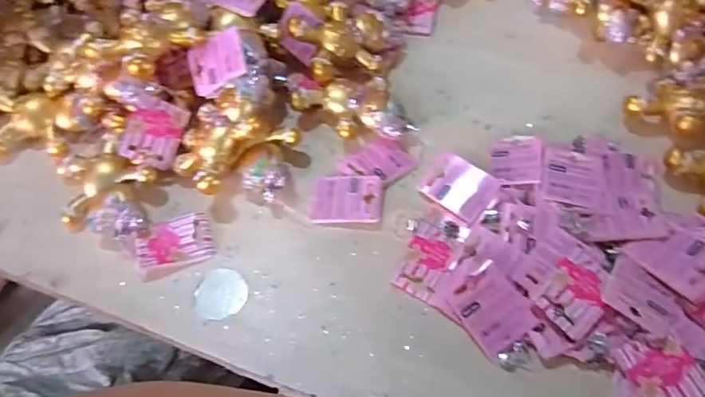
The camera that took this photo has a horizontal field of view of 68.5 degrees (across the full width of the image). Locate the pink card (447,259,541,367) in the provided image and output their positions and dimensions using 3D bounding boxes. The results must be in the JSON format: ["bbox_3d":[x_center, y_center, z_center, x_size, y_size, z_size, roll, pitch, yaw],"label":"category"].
[{"bbox_3d":[0.103,0.082,0.385,0.047,0.006,0.057,-35,69,-3],"label":"pink card"}]

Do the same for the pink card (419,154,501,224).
[{"bbox_3d":[0.091,-0.010,0.444,0.057,0.004,0.044,37,81,20],"label":"pink card"}]

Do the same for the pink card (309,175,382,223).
[{"bbox_3d":[-0.005,-0.001,0.450,0.059,0.004,0.046,-1,63,8],"label":"pink card"}]

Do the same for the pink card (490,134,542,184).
[{"bbox_3d":[0.143,-0.034,0.452,0.042,0.005,0.060,5,51,18],"label":"pink card"}]

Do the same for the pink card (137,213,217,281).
[{"bbox_3d":[-0.150,0.038,0.436,0.062,0.009,0.045,-23,59,-12],"label":"pink card"}]

